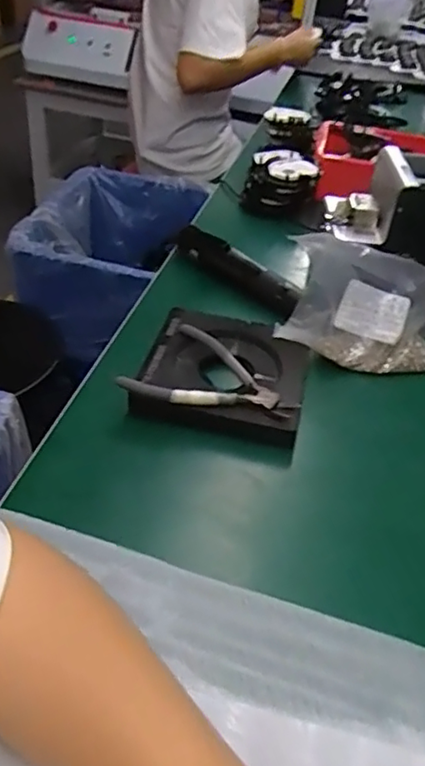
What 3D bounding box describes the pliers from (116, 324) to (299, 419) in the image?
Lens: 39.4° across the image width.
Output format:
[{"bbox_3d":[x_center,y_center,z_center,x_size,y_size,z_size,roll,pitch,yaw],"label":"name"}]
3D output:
[{"bbox_3d":[0.007,-0.007,0.542,0.140,0.015,0.121,22,42,17],"label":"pliers"}]

